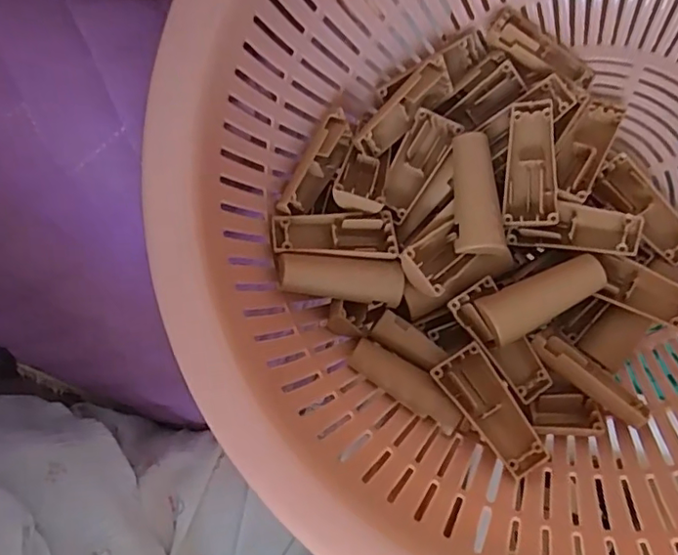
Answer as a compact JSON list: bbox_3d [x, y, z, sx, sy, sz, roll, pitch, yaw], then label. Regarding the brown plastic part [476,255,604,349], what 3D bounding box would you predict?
[{"bbox_3d":[0.079,0.007,0.222,0.049,0.008,0.019,-18,67,-9],"label":"brown plastic part"}]

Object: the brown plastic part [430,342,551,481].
[{"bbox_3d":[0.059,0.051,0.220,0.020,0.009,0.050,-33,70,-15],"label":"brown plastic part"}]

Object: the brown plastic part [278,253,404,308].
[{"bbox_3d":[0.001,0.000,0.226,0.050,0.008,0.015,6,65,-16],"label":"brown plastic part"}]

